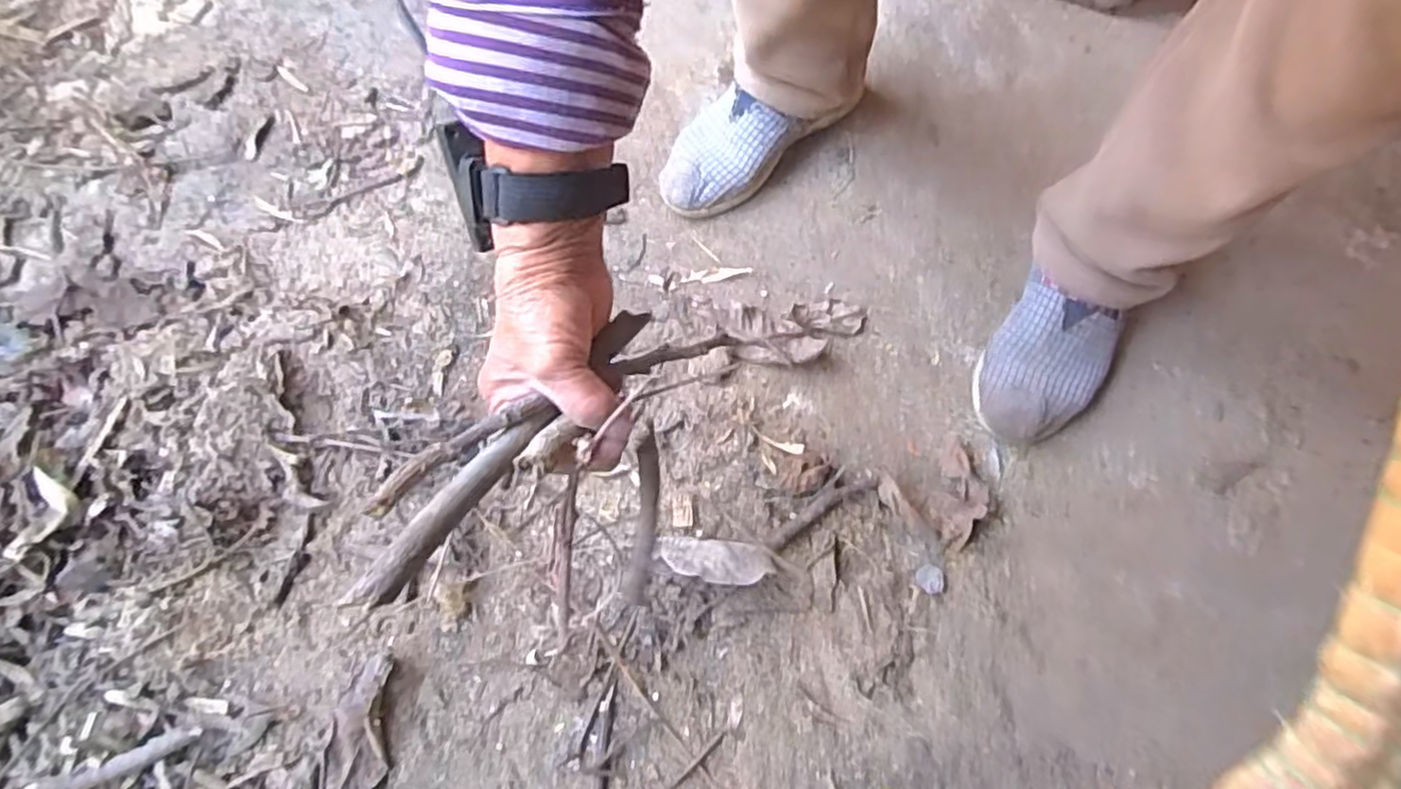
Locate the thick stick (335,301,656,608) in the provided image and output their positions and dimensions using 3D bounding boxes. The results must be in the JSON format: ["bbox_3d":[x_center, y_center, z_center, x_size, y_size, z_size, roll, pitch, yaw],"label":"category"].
[{"bbox_3d":[-0.088,0.019,0.361,0.017,0.012,0.216,27,48,12],"label":"thick stick"}]

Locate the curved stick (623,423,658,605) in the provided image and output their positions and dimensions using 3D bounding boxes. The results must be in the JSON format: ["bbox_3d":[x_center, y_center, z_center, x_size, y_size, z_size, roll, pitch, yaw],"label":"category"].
[{"bbox_3d":[-0.034,0.073,0.433,0.015,0.010,0.105,5,87,3],"label":"curved stick"}]

